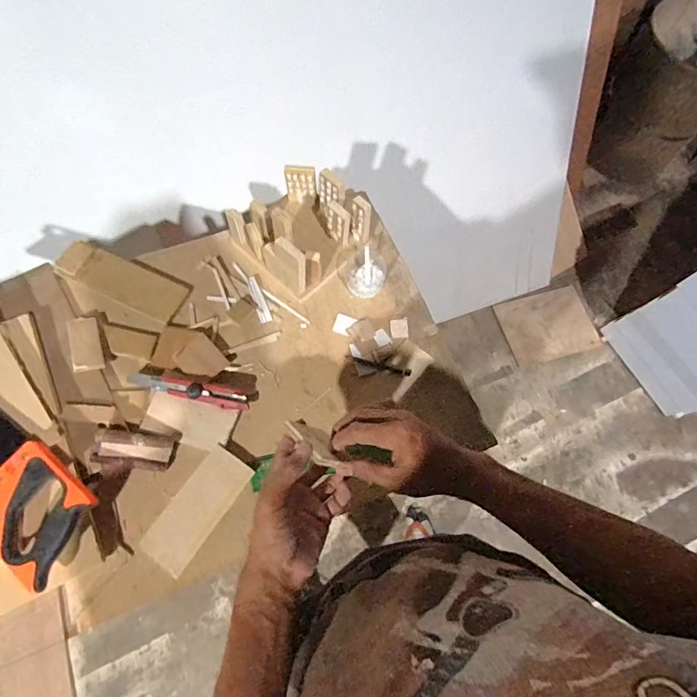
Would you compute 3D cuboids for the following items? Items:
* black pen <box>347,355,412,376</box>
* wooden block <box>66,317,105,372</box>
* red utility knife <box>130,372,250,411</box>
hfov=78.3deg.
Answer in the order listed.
[{"bbox_3d":[0.051,0.029,0.697,0.103,0.005,0.012,13,69,3],"label":"black pen"},{"bbox_3d":[-0.406,-0.008,0.661,0.042,0.010,0.090,-11,70,-28],"label":"wooden block"},{"bbox_3d":[-0.236,0.059,0.637,0.177,0.015,0.032,13,69,3],"label":"red utility knife"}]

